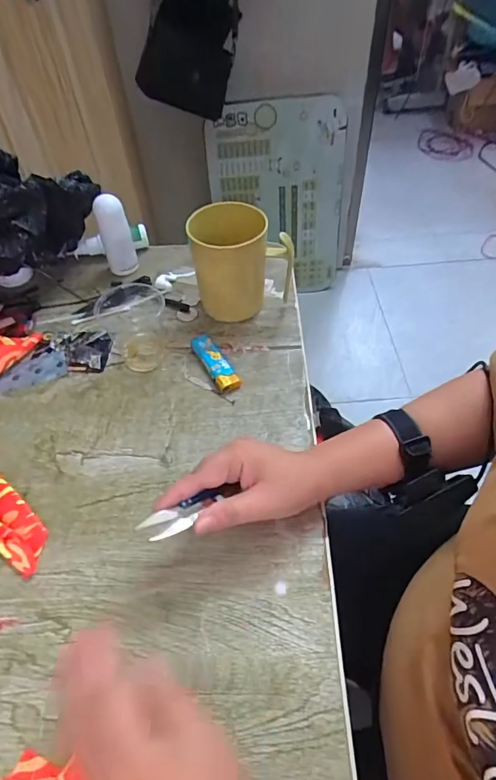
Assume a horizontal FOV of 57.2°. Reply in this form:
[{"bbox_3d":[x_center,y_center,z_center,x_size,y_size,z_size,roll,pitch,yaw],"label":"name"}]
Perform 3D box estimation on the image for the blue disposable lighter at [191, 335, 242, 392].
[{"bbox_3d":[-0.036,-0.031,0.486,0.023,0.011,0.084,-27,56,-17],"label":"blue disposable lighter"}]

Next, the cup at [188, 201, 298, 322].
[{"bbox_3d":[-0.006,-0.142,0.509,0.109,0.112,0.085,-3,52,1],"label":"cup"}]

